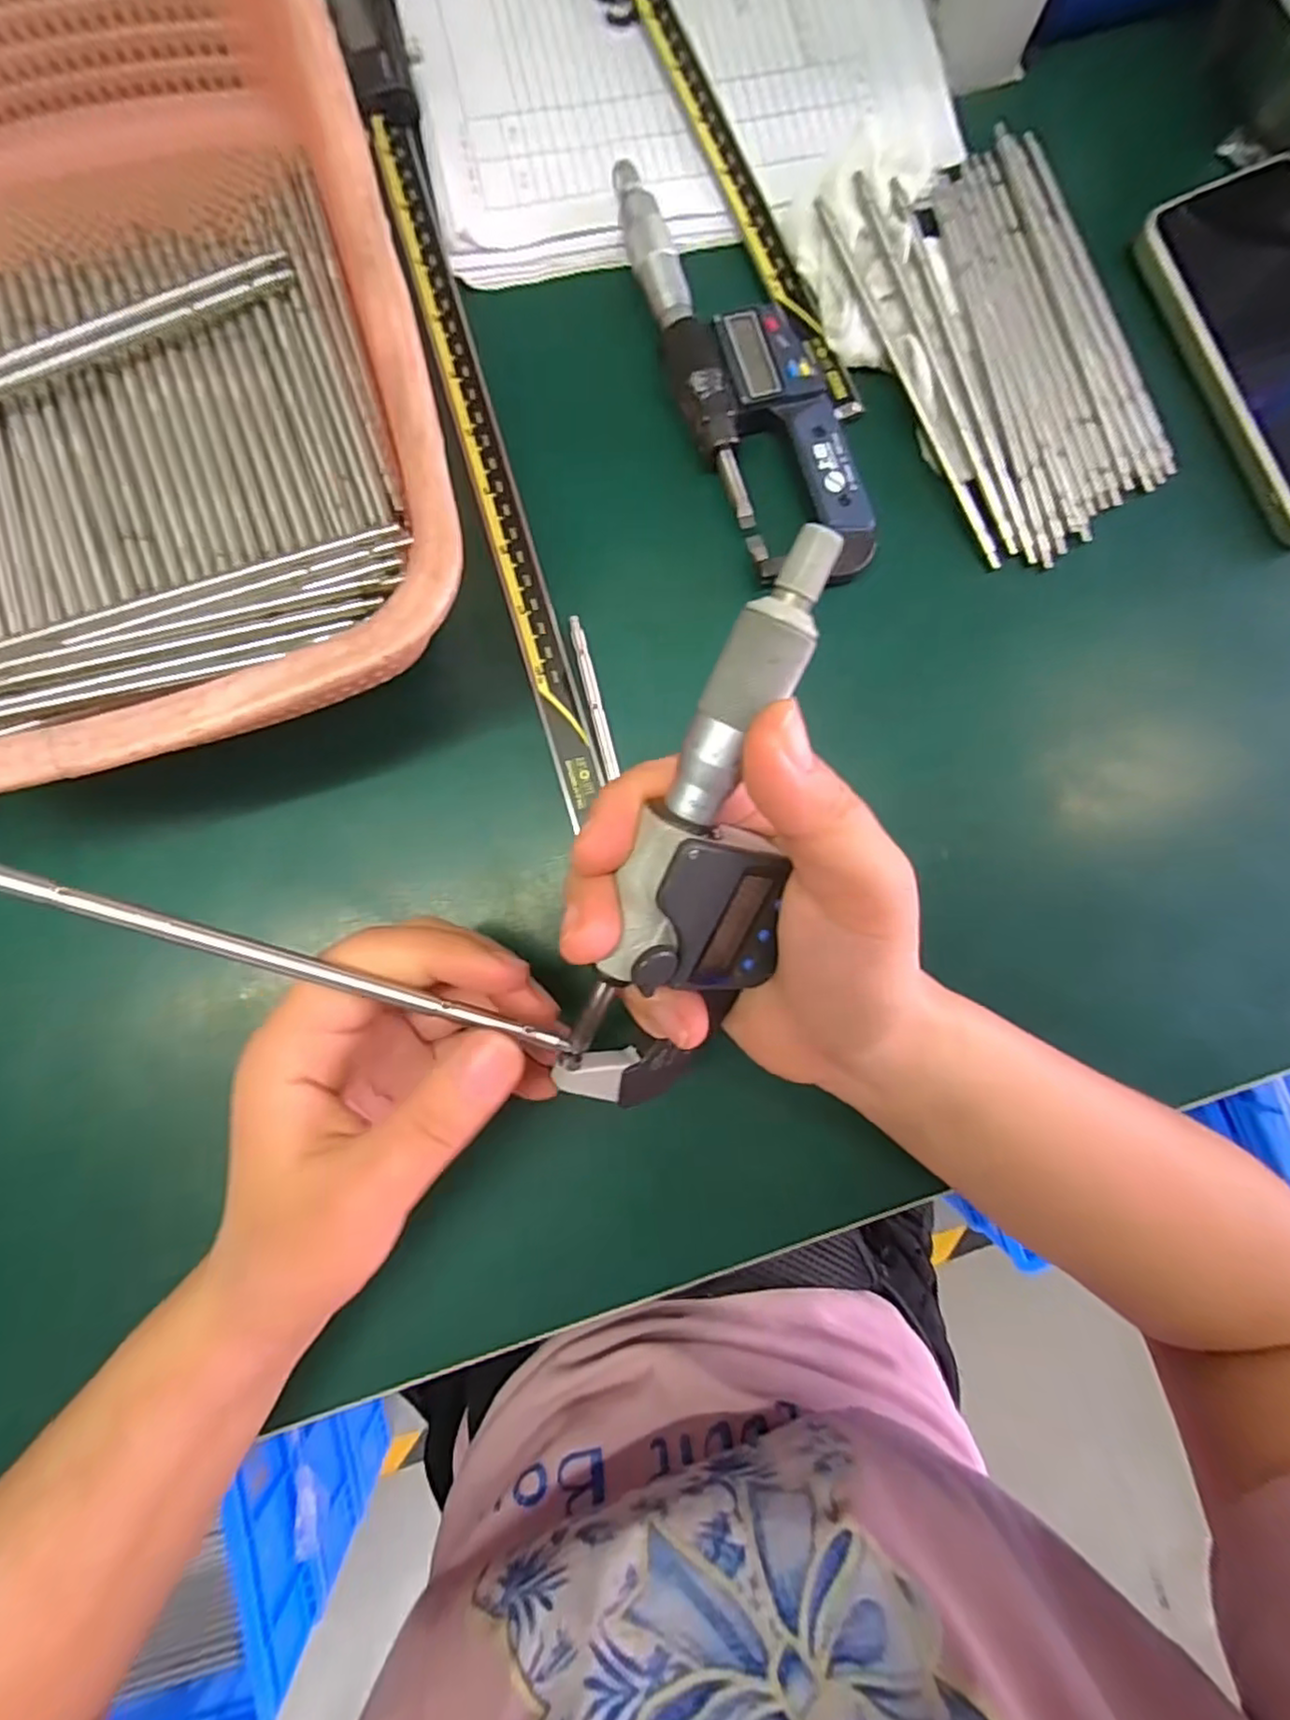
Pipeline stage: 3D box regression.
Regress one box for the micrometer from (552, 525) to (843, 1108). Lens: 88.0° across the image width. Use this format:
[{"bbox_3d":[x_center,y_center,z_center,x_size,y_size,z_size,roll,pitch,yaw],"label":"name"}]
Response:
[{"bbox_3d":[0.016,0.004,0.166,0.044,0.027,0.156,14,113,-2],"label":"micrometer"}]

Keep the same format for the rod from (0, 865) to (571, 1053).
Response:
[{"bbox_3d":[-0.094,0.024,0.165,0.159,0.009,0.004,21,82,-14],"label":"rod"}]

